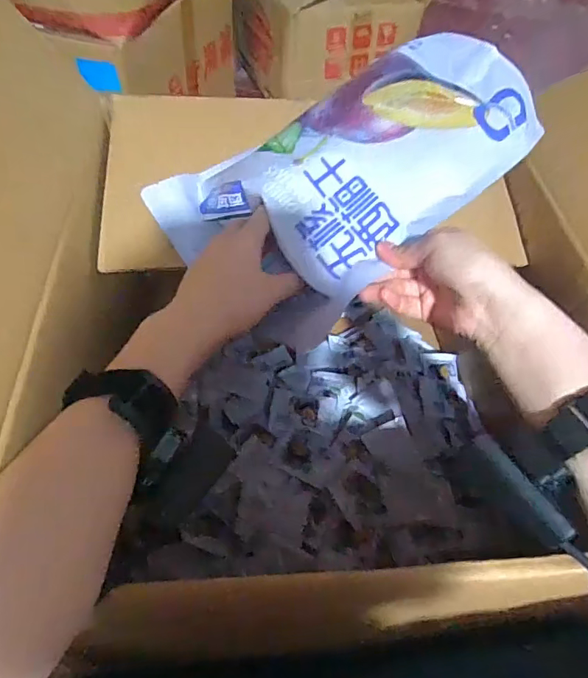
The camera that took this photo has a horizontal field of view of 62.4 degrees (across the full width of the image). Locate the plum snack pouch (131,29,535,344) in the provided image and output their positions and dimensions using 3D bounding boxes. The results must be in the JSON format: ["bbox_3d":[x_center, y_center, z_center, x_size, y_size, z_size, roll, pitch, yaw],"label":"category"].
[{"bbox_3d":[0.054,-0.155,0.429,0.315,0.105,0.203,-37,64,-27],"label":"plum snack pouch"}]

